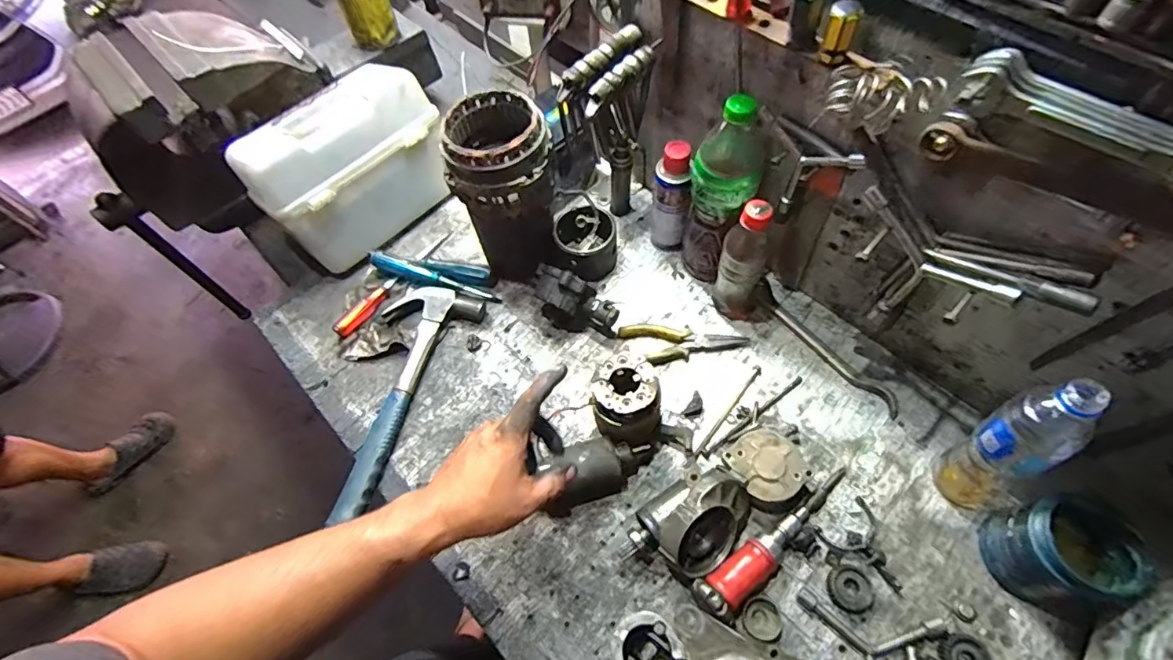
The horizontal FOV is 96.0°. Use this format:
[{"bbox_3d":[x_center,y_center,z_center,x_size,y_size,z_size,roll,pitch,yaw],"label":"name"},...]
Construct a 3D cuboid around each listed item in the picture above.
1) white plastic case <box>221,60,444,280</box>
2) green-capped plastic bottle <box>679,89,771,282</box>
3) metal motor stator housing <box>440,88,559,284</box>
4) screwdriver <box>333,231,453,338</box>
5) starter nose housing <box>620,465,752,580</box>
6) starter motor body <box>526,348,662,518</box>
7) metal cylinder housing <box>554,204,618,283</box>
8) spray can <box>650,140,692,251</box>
[{"bbox_3d":[-0.354,-0.247,0.795,0.164,0.178,0.267,39,70,22],"label":"white plastic case"},{"bbox_3d":[0.162,-0.153,0.653,0.079,0.272,0.069,17,64,13],"label":"green-capped plastic bottle"},{"bbox_3d":[-0.104,-0.178,0.706,0.127,0.234,0.127,-9,61,-2],"label":"metal motor stator housing"},{"bbox_3d":[-0.280,-0.078,0.776,0.025,0.029,0.226,29,67,18],"label":"screwdriver"},{"bbox_3d":[0.108,0.208,0.559,0.145,0.085,0.091,-32,64,-14],"label":"starter nose housing"},{"bbox_3d":[0.019,0.124,0.593,0.084,0.123,0.166,38,70,21],"label":"starter motor body"},{"bbox_3d":[0.001,-0.121,0.756,0.085,0.066,0.092,-2,61,2],"label":"metal cylinder housing"},{"bbox_3d":[0.115,-0.176,0.728,0.047,0.173,0.044,-5,61,1],"label":"spray can"}]

